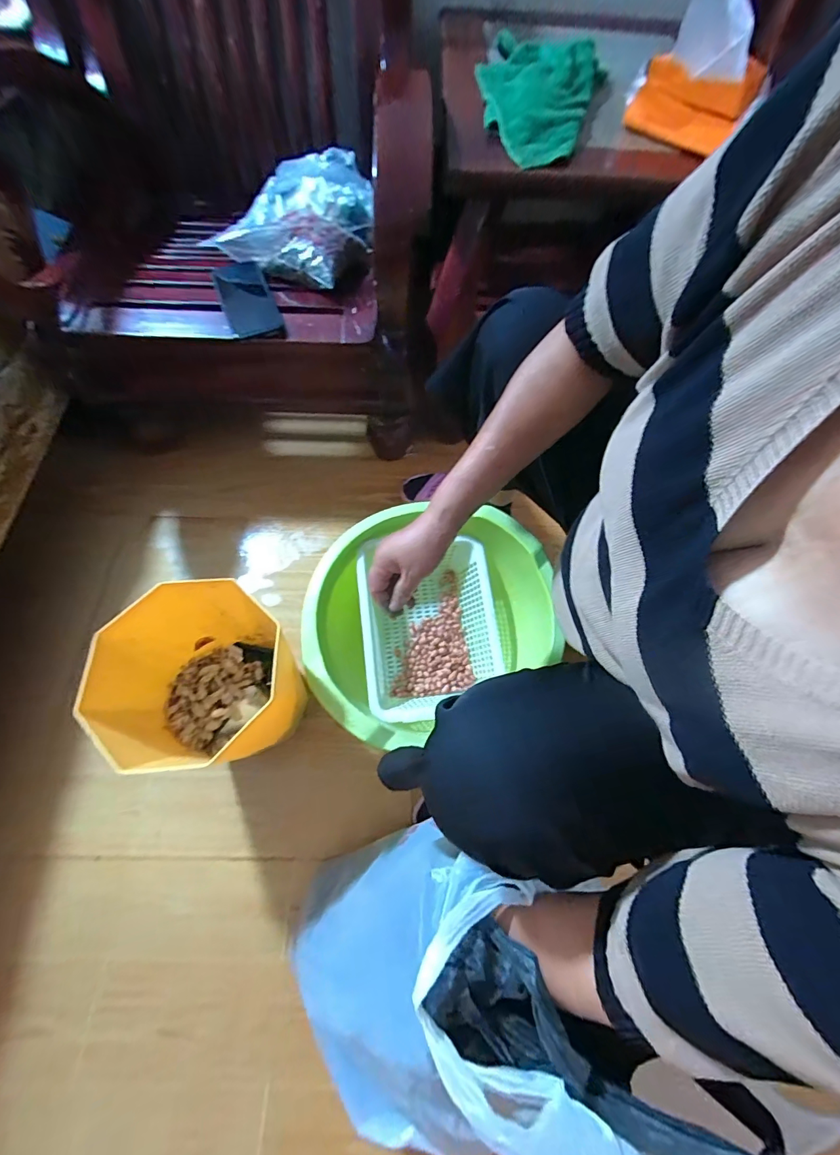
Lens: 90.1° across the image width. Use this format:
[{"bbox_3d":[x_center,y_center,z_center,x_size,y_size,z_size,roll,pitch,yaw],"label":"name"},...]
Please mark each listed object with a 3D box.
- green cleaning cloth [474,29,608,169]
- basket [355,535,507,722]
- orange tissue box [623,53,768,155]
[{"bbox_3d":[0.160,-0.670,0.576,0.173,0.048,0.286,11,66,4],"label":"green cleaning cloth"},{"bbox_3d":[0.015,0.079,0.728,0.221,0.078,0.320,-7,65,-6],"label":"basket"},{"bbox_3d":[0.343,-0.612,0.538,0.145,0.067,0.028,19,65,6],"label":"orange tissue box"}]

